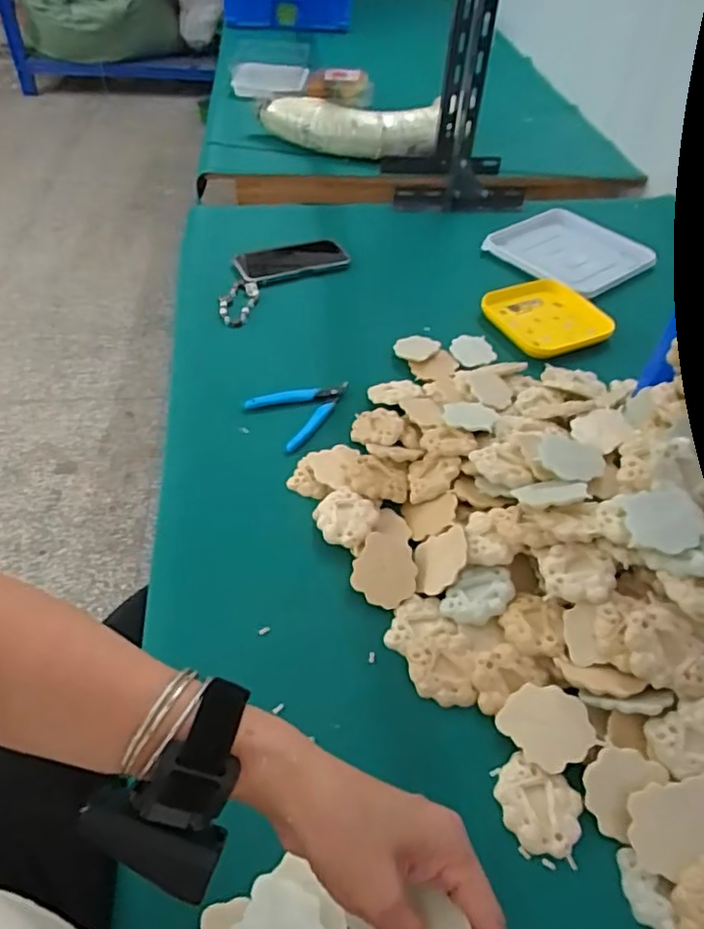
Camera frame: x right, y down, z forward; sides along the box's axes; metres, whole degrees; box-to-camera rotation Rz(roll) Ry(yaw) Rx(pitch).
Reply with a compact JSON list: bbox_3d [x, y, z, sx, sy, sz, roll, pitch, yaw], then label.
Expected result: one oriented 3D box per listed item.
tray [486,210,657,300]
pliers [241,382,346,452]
[{"bbox_3d":[0.355,-0.351,1.010,0.213,0.019,0.218,-26,54,-25],"label":"tray"},{"bbox_3d":[-0.054,-0.070,0.727,0.116,0.007,0.089,-32,57,-29],"label":"pliers"}]

